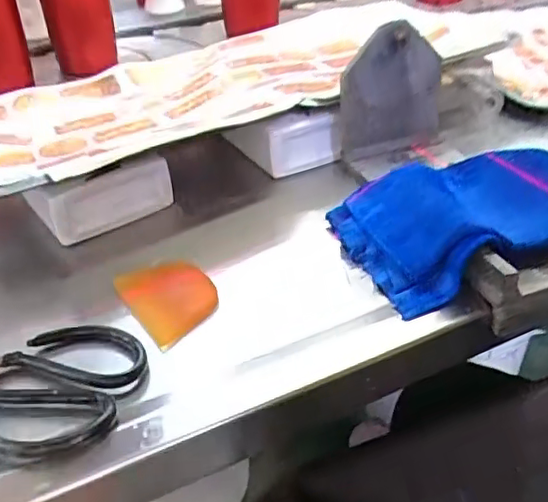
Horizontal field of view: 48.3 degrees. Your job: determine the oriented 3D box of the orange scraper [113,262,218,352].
[{"bbox_3d":[-0.076,0.033,0.456,0.061,0.010,0.088,-24,44,-24],"label":"orange scraper"}]

